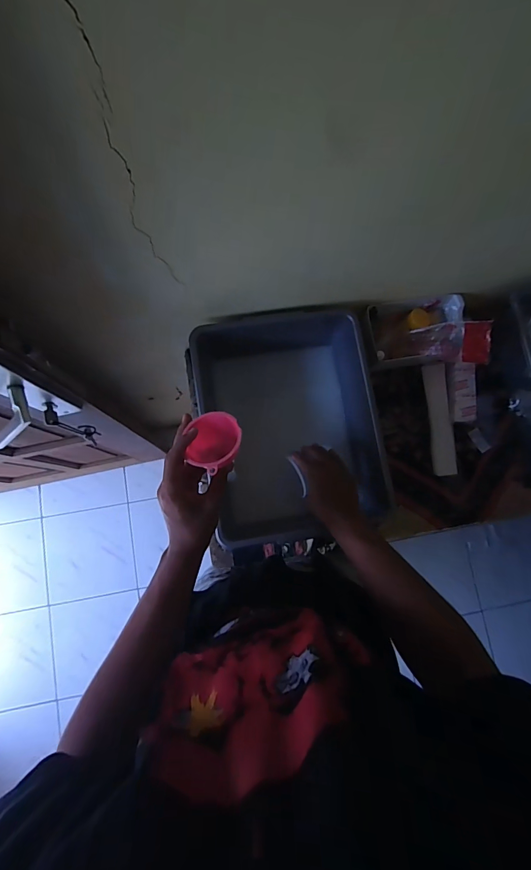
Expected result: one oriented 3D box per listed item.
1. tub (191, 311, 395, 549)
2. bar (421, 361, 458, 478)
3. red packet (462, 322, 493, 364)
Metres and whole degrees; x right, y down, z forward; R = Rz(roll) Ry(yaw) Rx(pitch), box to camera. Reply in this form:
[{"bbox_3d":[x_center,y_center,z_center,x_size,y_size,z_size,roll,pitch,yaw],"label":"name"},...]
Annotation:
[{"bbox_3d":[0.046,-0.019,0.699,0.287,0.116,0.392,-12,82,-5],"label":"tub"},{"bbox_3d":[0.357,-0.033,0.769,0.042,0.018,0.226,-3,82,-4],"label":"bar"},{"bbox_3d":[0.371,-0.161,0.664,0.008,0.047,0.071,-9,101,-41],"label":"red packet"}]

